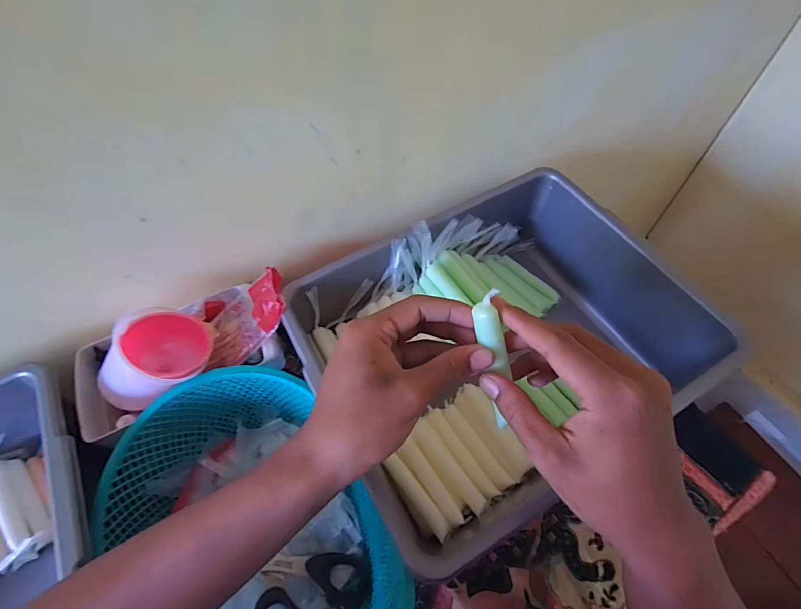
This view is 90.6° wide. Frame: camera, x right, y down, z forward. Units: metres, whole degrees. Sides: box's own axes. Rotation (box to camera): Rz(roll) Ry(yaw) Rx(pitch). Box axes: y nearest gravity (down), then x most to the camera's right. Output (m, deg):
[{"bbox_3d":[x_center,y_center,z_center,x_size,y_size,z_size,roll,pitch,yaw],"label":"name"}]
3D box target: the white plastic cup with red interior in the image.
[{"bbox_3d":[-0.243,0.056,0.396,0.075,0.073,0.111,28,63,19],"label":"white plastic cup with red interior"}]

